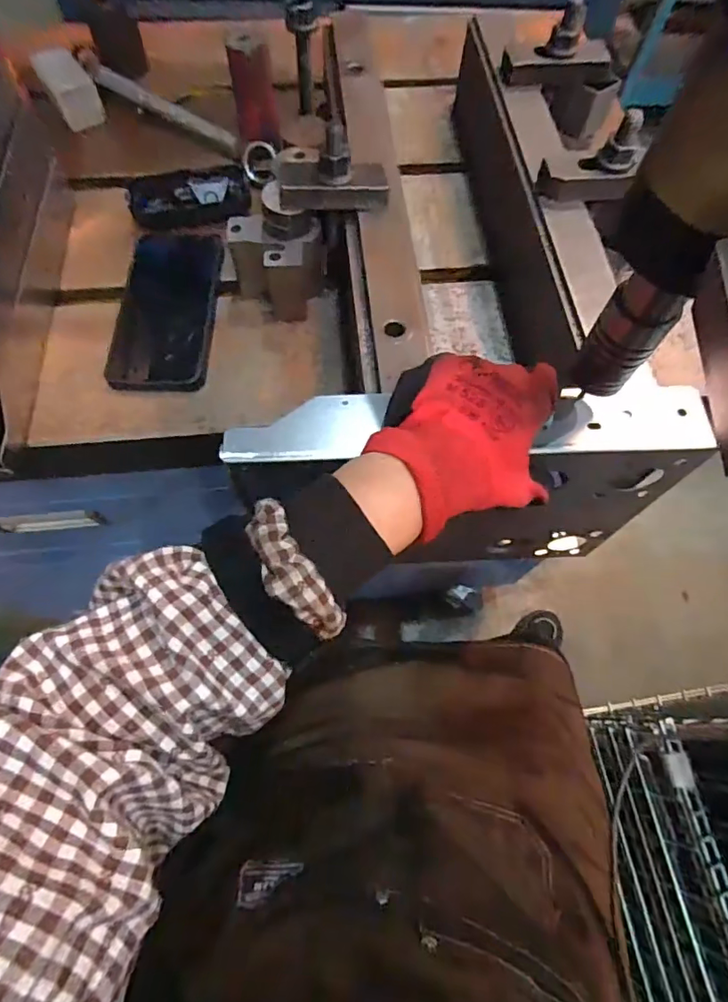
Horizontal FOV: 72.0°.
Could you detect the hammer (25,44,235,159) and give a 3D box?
[{"bbox_3d":[-0.248,-0.412,0.531,0.251,0.043,0.092,36,71,11],"label":"hammer"}]

